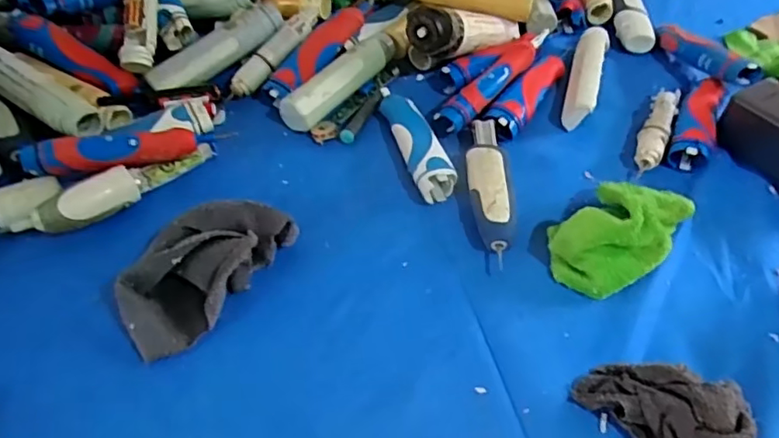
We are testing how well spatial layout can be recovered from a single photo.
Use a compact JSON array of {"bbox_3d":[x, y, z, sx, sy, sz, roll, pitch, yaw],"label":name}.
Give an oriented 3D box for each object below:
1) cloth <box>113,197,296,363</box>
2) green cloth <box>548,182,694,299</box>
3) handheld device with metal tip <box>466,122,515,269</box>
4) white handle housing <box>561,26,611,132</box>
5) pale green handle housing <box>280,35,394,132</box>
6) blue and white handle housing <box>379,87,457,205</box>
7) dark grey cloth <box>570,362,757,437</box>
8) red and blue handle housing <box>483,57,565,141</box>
[{"bbox_3d":[-0.139,0.032,0.422,0.074,0.037,0.135,30,56,21],"label":"cloth"},{"bbox_3d":[0.178,0.000,0.444,0.078,0.053,0.123,36,58,24],"label":"green cloth"},{"bbox_3d":[0.083,-0.030,0.481,0.033,0.029,0.142,1,51,-1],"label":"handheld device with metal tip"},{"bbox_3d":[0.195,-0.144,0.574,0.030,0.029,0.146,17,52,12],"label":"white handle housing"},{"bbox_3d":[-0.043,-0.136,0.562,0.033,0.035,0.148,30,56,21],"label":"pale green handle housing"},{"bbox_3d":[0.023,-0.072,0.514,0.034,0.023,0.135,-13,53,-12],"label":"blue and white handle housing"},{"bbox_3d":[0.167,0.120,0.355,0.095,0.038,0.062,18,53,13],"label":"dark grey cloth"},{"bbox_3d":[0.131,-0.121,0.554,0.033,0.028,0.134,27,55,18],"label":"red and blue handle housing"}]

